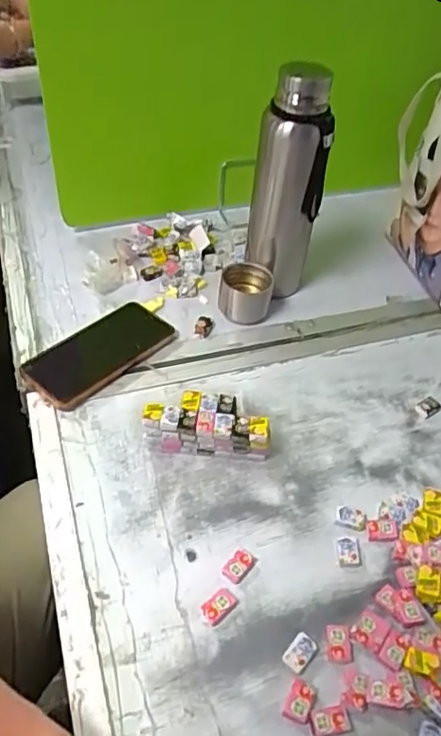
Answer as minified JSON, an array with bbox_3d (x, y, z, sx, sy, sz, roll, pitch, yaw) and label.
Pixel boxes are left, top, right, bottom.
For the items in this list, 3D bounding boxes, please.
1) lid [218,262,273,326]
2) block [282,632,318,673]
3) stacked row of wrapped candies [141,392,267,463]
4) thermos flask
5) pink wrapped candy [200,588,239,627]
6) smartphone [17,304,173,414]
[{"bbox_3d":[0.030,-0.090,0.697,0.061,0.055,0.060,2,47,-2],"label":"lid"},{"bbox_3d":[0.060,0.216,0.438,0.019,0.008,0.027,33,53,24],"label":"block"},{"bbox_3d":[-0.011,0.055,0.563,0.118,0.042,0.049,7,47,2],"label":"stacked row of wrapped candies"},{"bbox_3d":[0.074,-0.200,0.657,0.074,0.265,0.060,5,47,1],"label":"thermos flask"},{"bbox_3d":[-0.001,0.191,0.462,0.031,0.009,0.019,-31,56,-29],"label":"pink wrapped candy"},{"bbox_3d":[-0.132,-0.016,0.634,0.076,0.012,0.162,36,54,26],"label":"smartphone"}]

